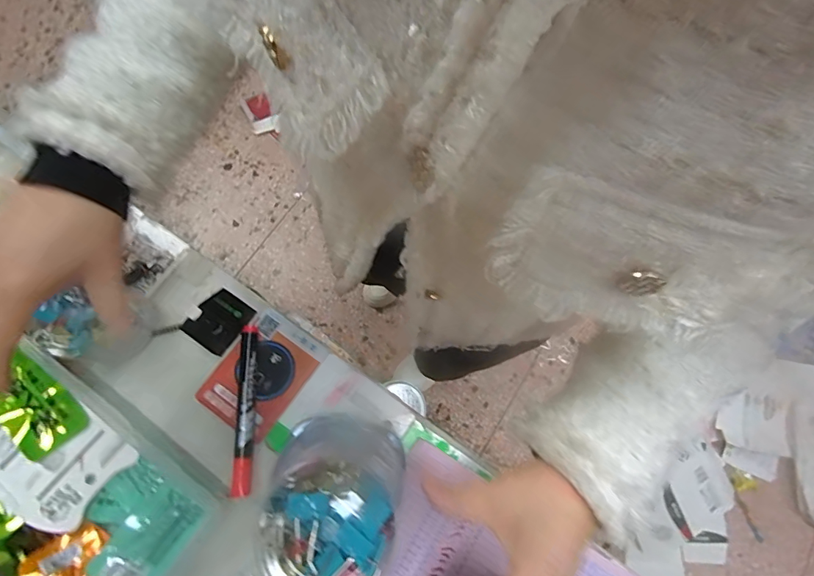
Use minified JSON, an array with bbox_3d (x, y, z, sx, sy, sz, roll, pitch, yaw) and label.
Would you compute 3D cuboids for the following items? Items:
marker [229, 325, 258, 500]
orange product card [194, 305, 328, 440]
[{"bbox_3d":[-0.143,0.105,0.390,0.016,0.012,0.145,-1,74,-3],"label":"marker"},{"bbox_3d":[-0.133,0.079,0.406,0.074,0.006,0.102,36,77,4],"label":"orange product card"}]

